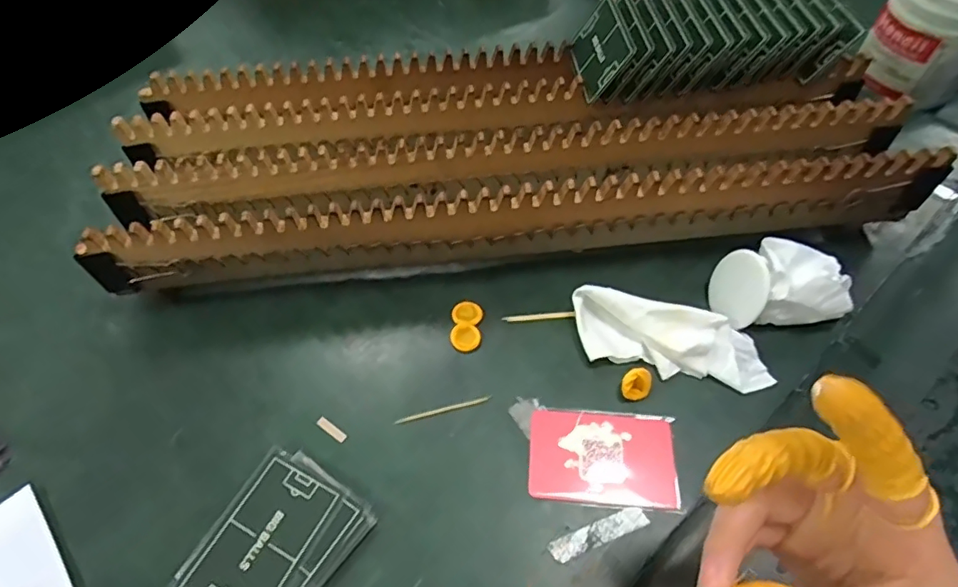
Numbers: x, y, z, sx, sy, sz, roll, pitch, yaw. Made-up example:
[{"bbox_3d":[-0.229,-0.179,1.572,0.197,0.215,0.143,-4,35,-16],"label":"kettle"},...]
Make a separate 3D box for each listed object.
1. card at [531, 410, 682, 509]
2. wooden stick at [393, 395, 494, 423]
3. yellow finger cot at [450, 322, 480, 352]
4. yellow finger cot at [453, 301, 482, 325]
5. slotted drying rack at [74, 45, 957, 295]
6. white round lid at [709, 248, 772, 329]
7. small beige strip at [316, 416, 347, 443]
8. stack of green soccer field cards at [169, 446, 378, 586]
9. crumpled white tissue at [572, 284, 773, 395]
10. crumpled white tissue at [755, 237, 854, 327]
[{"bbox_3d":[0.076,0.099,0.328,0.087,0.004,0.056,4,56,5],"label":"card"},{"bbox_3d":[-0.022,0.075,0.346,0.063,0.004,0.004,-14,56,-7],"label":"wooden stick"},{"bbox_3d":[-0.009,0.030,0.377,0.020,0.006,0.020,-1,55,1],"label":"yellow finger cot"},{"bbox_3d":[-0.008,0.014,0.388,0.021,0.004,0.019,7,56,7],"label":"yellow finger cot"},{"bbox_3d":[0.019,-0.108,0.430,0.577,0.079,0.192,-5,55,-2],"label":"slotted drying rack"},{"bbox_3d":[0.175,-0.006,0.369,0.009,0.049,0.044,-6,23,-23],"label":"white round lid"},{"bbox_3d":[-0.094,0.086,0.344,0.023,0.004,0.006,30,62,21],"label":"small beige strip"},{"bbox_3d":[-0.115,0.139,0.302,0.075,0.009,0.090,31,62,21],"label":"stack of green soccer field cards"},{"bbox_3d":[0.127,0.030,0.358,0.129,0.028,0.041,11,57,10],"label":"crumpled white tissue"},{"bbox_3d":[0.219,-0.008,0.373,0.052,0.041,0.053,0,55,2],"label":"crumpled white tissue"}]

